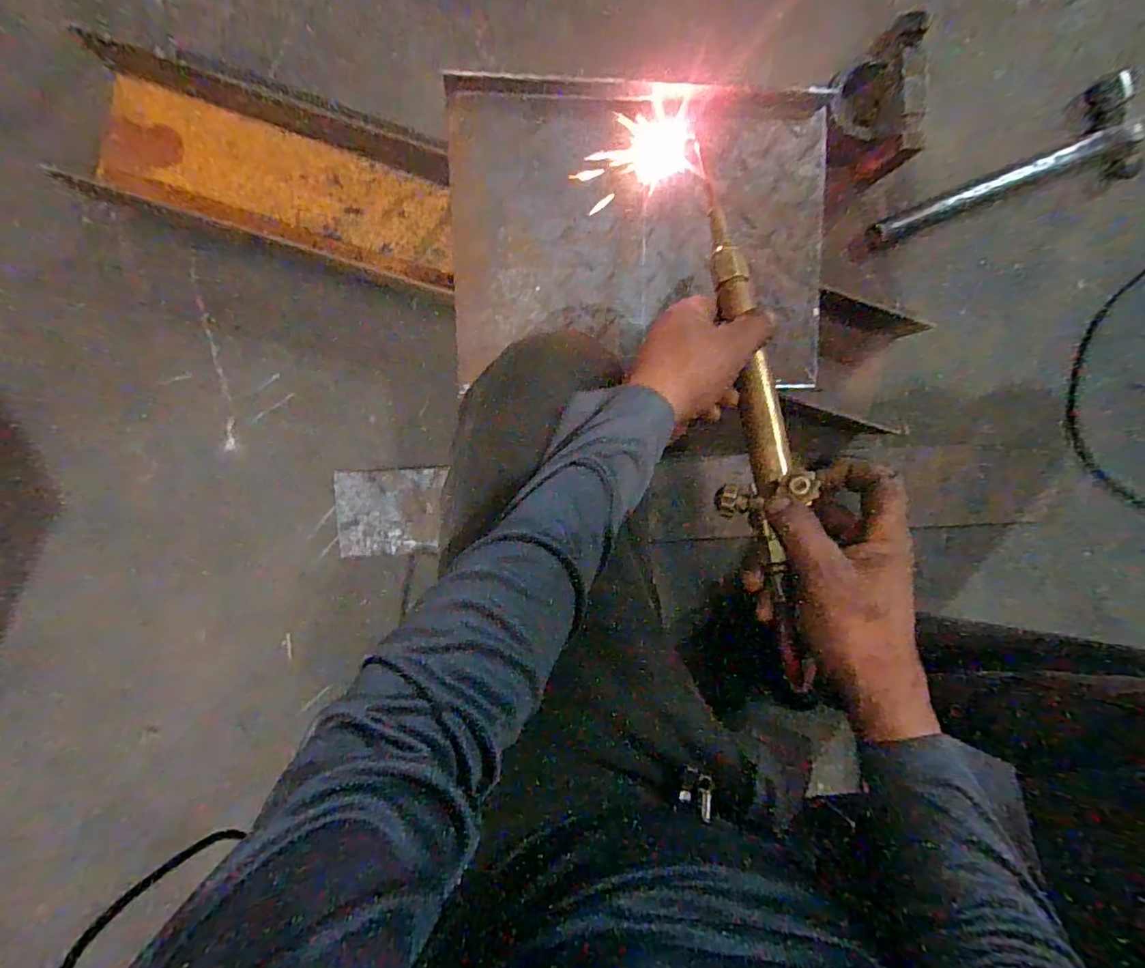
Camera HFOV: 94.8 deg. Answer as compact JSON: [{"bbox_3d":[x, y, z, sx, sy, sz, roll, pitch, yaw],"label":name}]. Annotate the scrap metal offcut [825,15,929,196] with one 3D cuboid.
[{"bbox_3d":[0.318,-0.399,0.563,0.074,0.085,0.131,-6,95,-3],"label":"scrap metal offcut"}]

